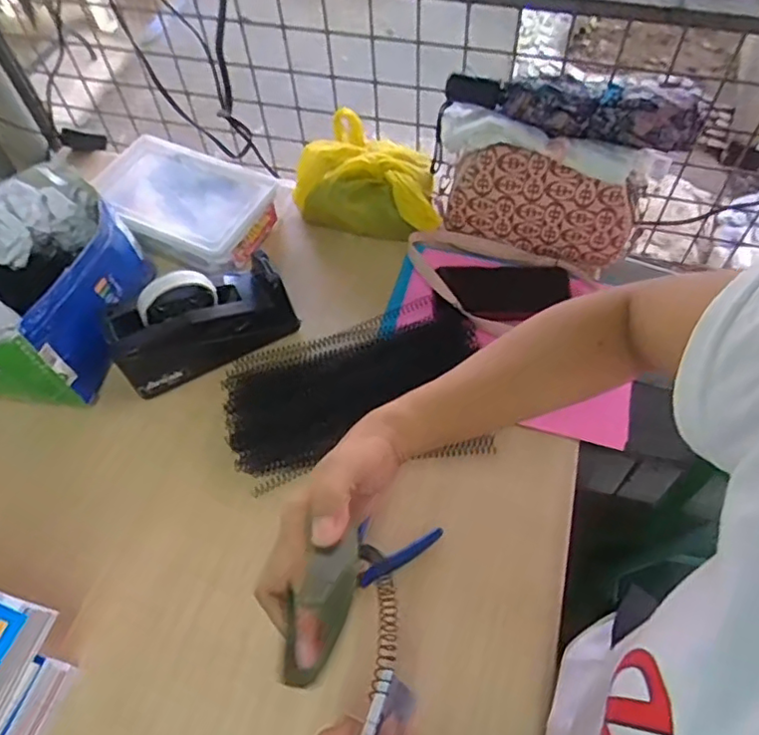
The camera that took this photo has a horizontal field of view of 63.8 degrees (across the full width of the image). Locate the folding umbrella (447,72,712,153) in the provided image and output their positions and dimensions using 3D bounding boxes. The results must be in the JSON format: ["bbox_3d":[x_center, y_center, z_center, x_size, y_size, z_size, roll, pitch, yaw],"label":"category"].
[{"bbox_3d":[0.207,-0.283,0.658,0.272,0.046,0.067,10,59,9],"label":"folding umbrella"}]

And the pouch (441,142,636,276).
[{"bbox_3d":[0.188,-0.186,0.720,0.214,0.143,0.024,9,59,9],"label":"pouch"}]

